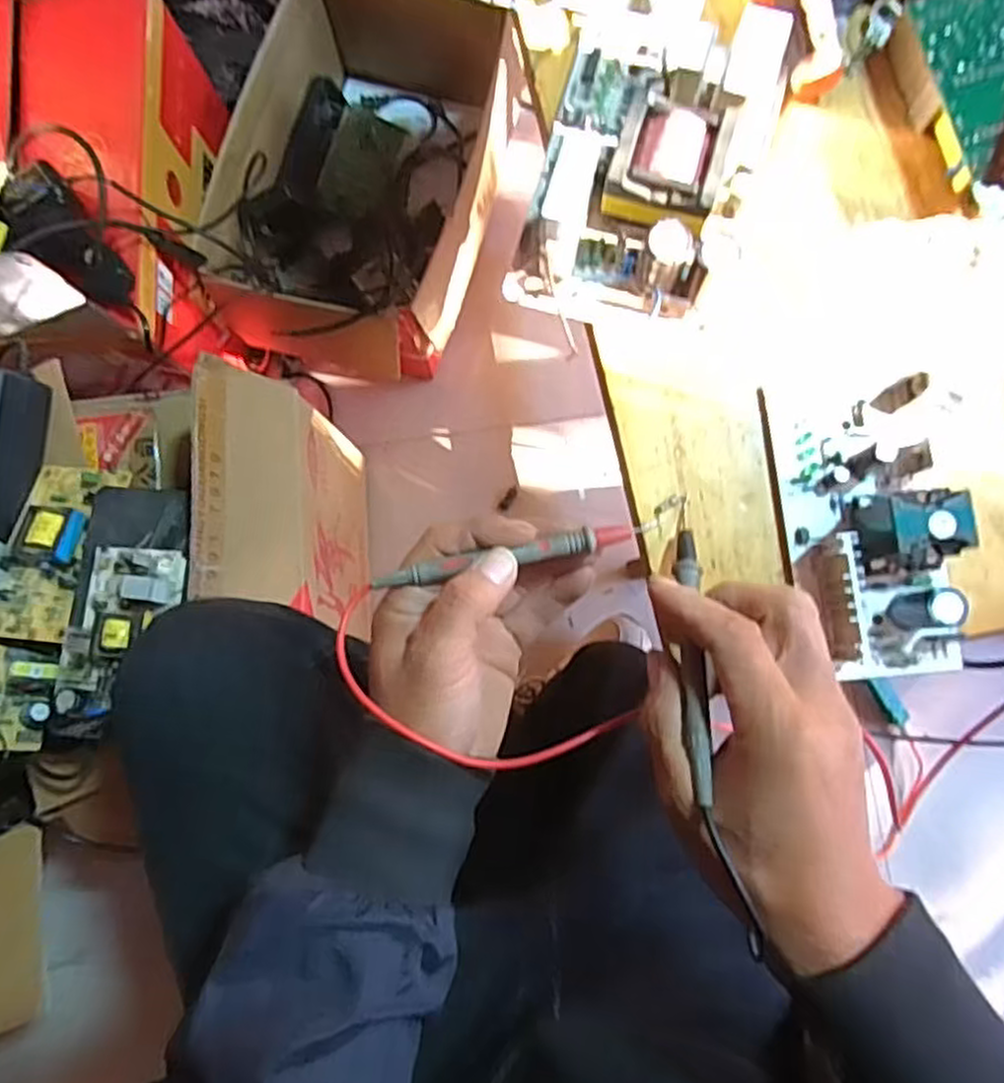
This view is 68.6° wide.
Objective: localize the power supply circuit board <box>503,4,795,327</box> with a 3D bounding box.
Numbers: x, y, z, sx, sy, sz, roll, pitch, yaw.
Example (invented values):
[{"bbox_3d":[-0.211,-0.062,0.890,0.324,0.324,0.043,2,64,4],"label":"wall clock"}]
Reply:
[{"bbox_3d":[0.074,-0.192,0.362,0.106,0.050,0.160,15,83,5],"label":"power supply circuit board"}]

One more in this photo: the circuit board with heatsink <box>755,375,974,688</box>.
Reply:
[{"bbox_3d":[0.172,-0.011,0.336,0.080,0.043,0.144,-4,82,3],"label":"circuit board with heatsink"}]

